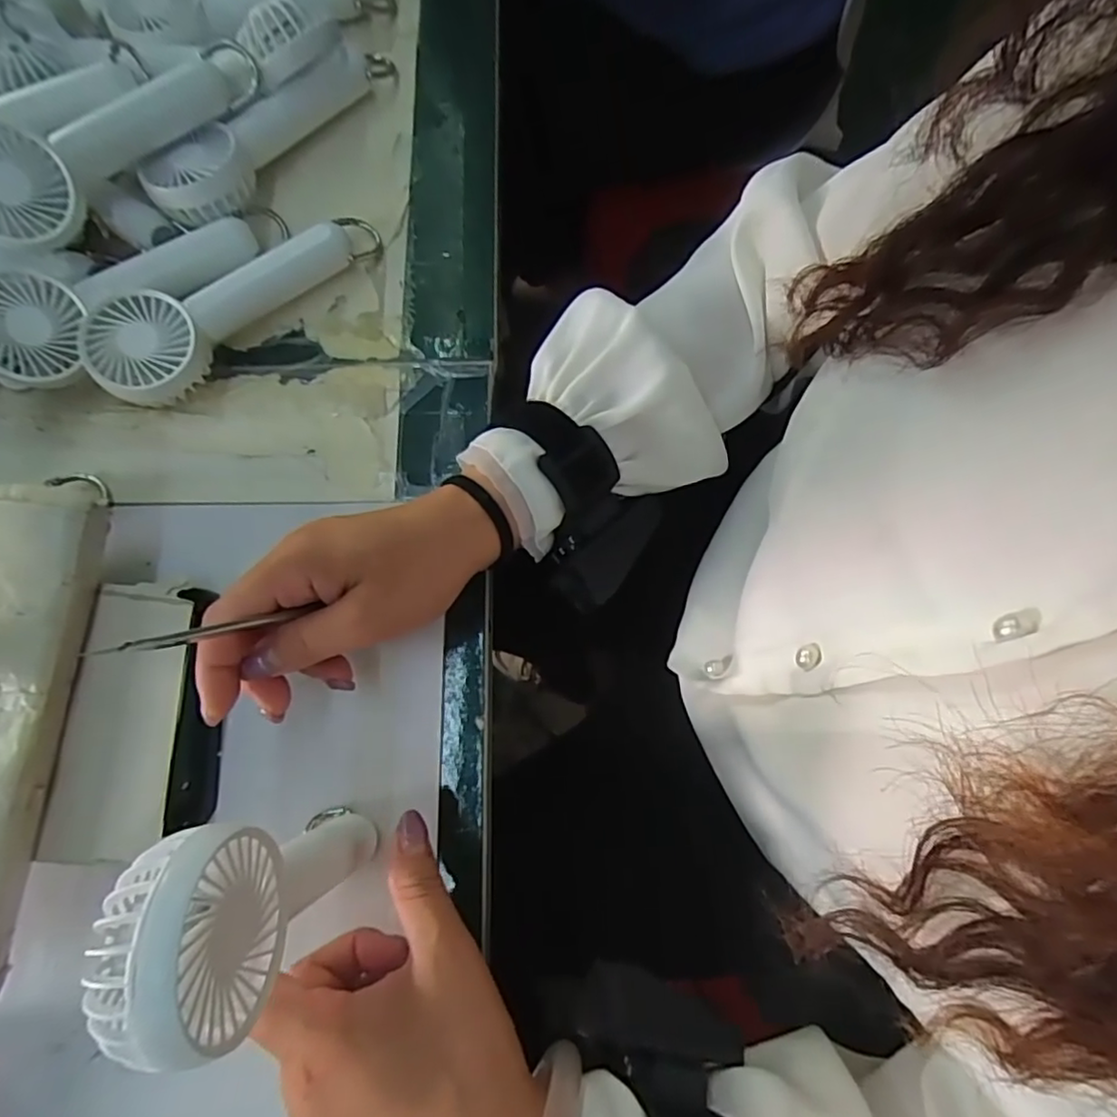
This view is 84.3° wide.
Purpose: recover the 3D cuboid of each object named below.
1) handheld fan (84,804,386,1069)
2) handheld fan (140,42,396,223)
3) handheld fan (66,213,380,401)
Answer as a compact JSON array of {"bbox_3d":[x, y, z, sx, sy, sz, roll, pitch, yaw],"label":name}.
[{"bbox_3d":[-0.103,0.117,0.220,0.046,0.147,0.054,-41,81,-5],"label":"handheld fan"},{"bbox_3d":[-0.158,-0.247,0.358,0.161,0.036,0.050,-40,80,-6],"label":"handheld fan"},{"bbox_3d":[-0.176,-0.145,0.337,0.161,0.036,0.052,-43,80,-7],"label":"handheld fan"}]

